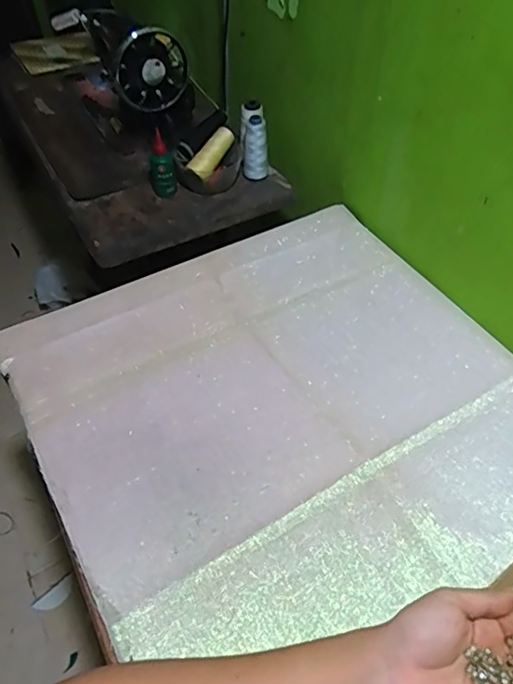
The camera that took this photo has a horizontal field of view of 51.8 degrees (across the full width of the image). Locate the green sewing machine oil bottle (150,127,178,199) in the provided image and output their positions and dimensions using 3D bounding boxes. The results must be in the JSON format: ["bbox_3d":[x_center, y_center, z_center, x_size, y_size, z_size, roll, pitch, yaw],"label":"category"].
[{"bbox_3d":[-0.169,-0.316,0.941,0.030,0.115,0.043,24,43,34],"label":"green sewing machine oil bottle"}]

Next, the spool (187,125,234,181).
[{"bbox_3d":[-0.078,-0.347,0.961,0.035,0.036,0.114,29,77,24],"label":"spool"}]

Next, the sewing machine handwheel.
[{"bbox_3d":[-0.189,-0.473,0.947,0.136,0.143,0.036,-29,56,-23],"label":"sewing machine handwheel"}]

